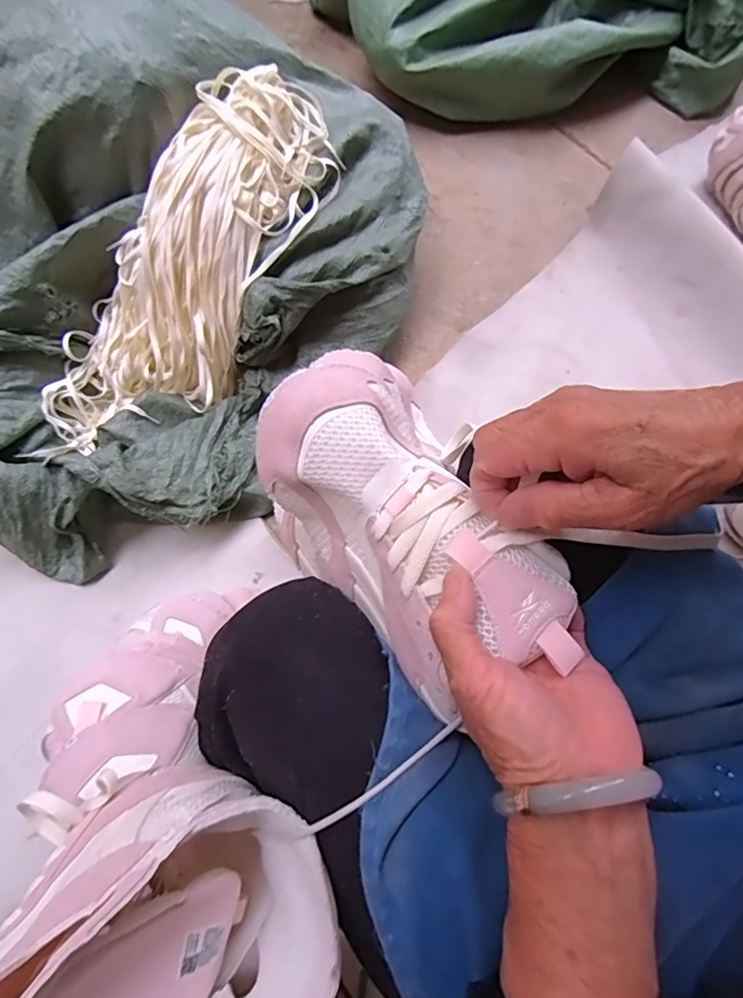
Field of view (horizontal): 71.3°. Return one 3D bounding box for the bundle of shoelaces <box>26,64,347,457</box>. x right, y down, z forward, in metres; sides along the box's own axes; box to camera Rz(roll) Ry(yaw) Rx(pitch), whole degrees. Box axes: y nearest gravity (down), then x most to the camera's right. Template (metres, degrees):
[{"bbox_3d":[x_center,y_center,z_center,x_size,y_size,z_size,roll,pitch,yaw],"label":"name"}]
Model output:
[{"bbox_3d":[-0.238,-0.289,0.681,0.188,0.128,0.539,41,101,13],"label":"bundle of shoelaces"}]

